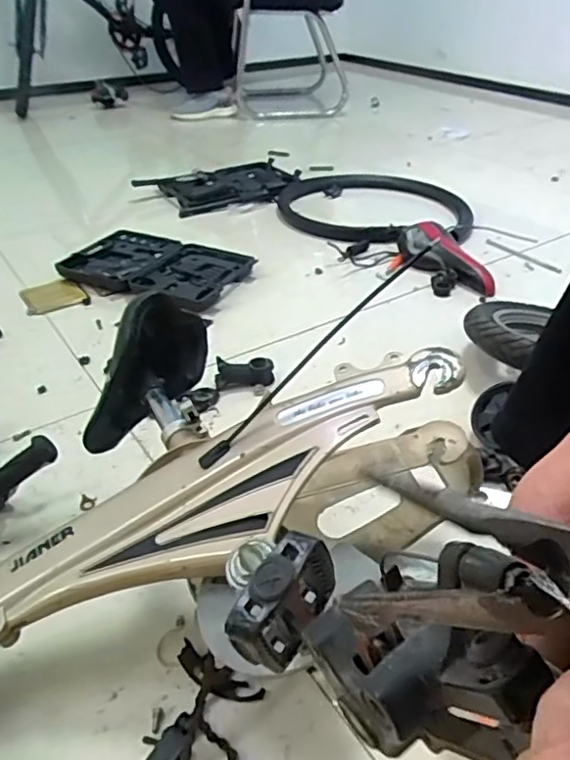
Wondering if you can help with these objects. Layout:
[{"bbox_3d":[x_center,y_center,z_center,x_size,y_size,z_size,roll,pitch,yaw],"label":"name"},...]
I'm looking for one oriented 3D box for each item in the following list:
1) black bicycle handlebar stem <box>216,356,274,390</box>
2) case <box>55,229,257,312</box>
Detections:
[{"bbox_3d":[-0.069,-0.014,1.010,0.097,0.049,0.027,-5,2,-9],"label":"black bicycle handlebar stem"},{"bbox_3d":[-0.286,-0.255,1.333,0.387,0.038,0.256,13,38,17],"label":"case"}]

